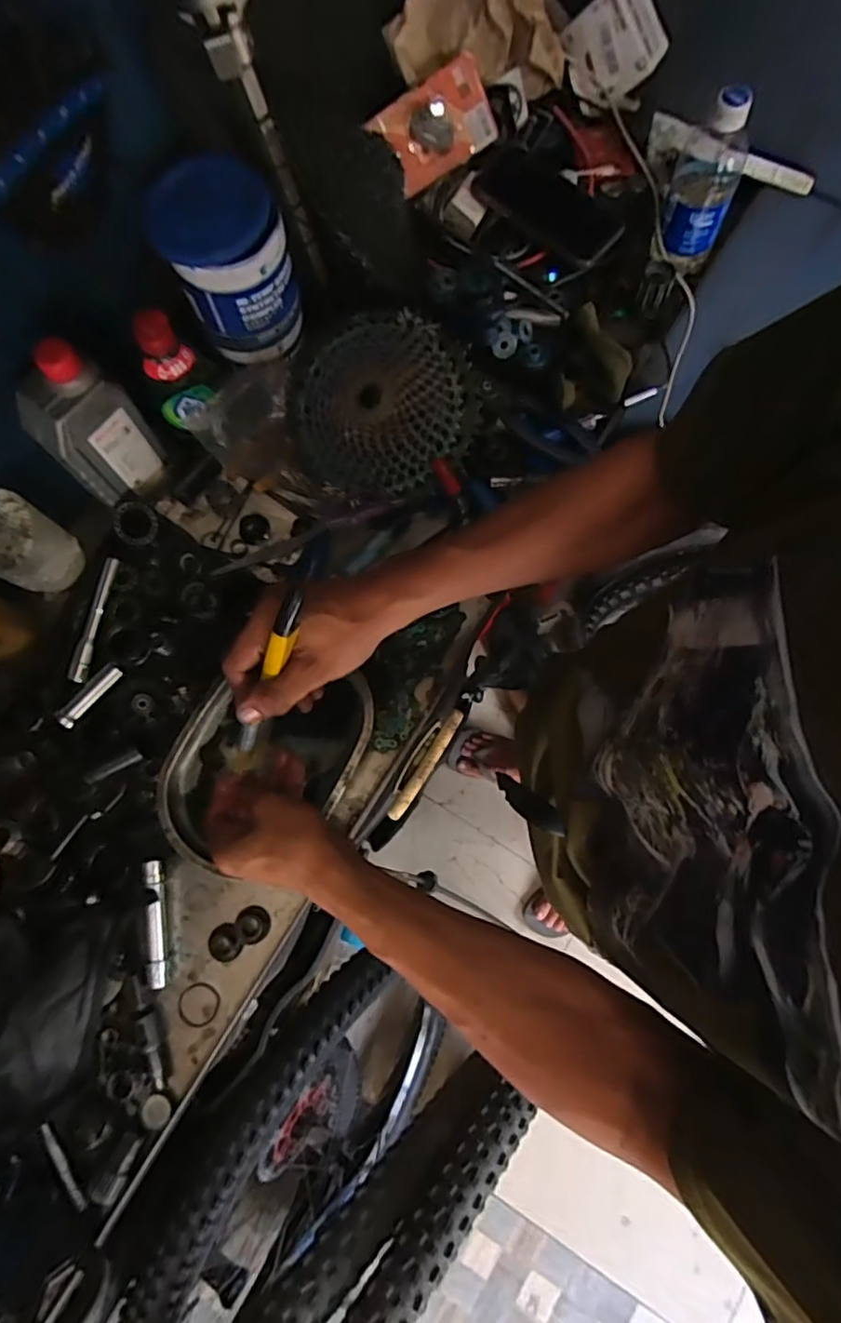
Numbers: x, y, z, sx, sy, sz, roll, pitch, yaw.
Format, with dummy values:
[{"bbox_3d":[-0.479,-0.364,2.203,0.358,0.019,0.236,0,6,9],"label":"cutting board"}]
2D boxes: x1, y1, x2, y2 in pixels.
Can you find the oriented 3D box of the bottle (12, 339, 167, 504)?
[{"bbox_3d":[-0.292,-0.203,0.545,0.083,0.169,0.045,-41,80,-7],"label":"bottle"}]

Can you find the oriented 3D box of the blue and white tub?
[{"bbox_3d":[-0.166,-0.350,0.536,0.098,0.131,0.090,0,78,1],"label":"blue and white tub"}]

